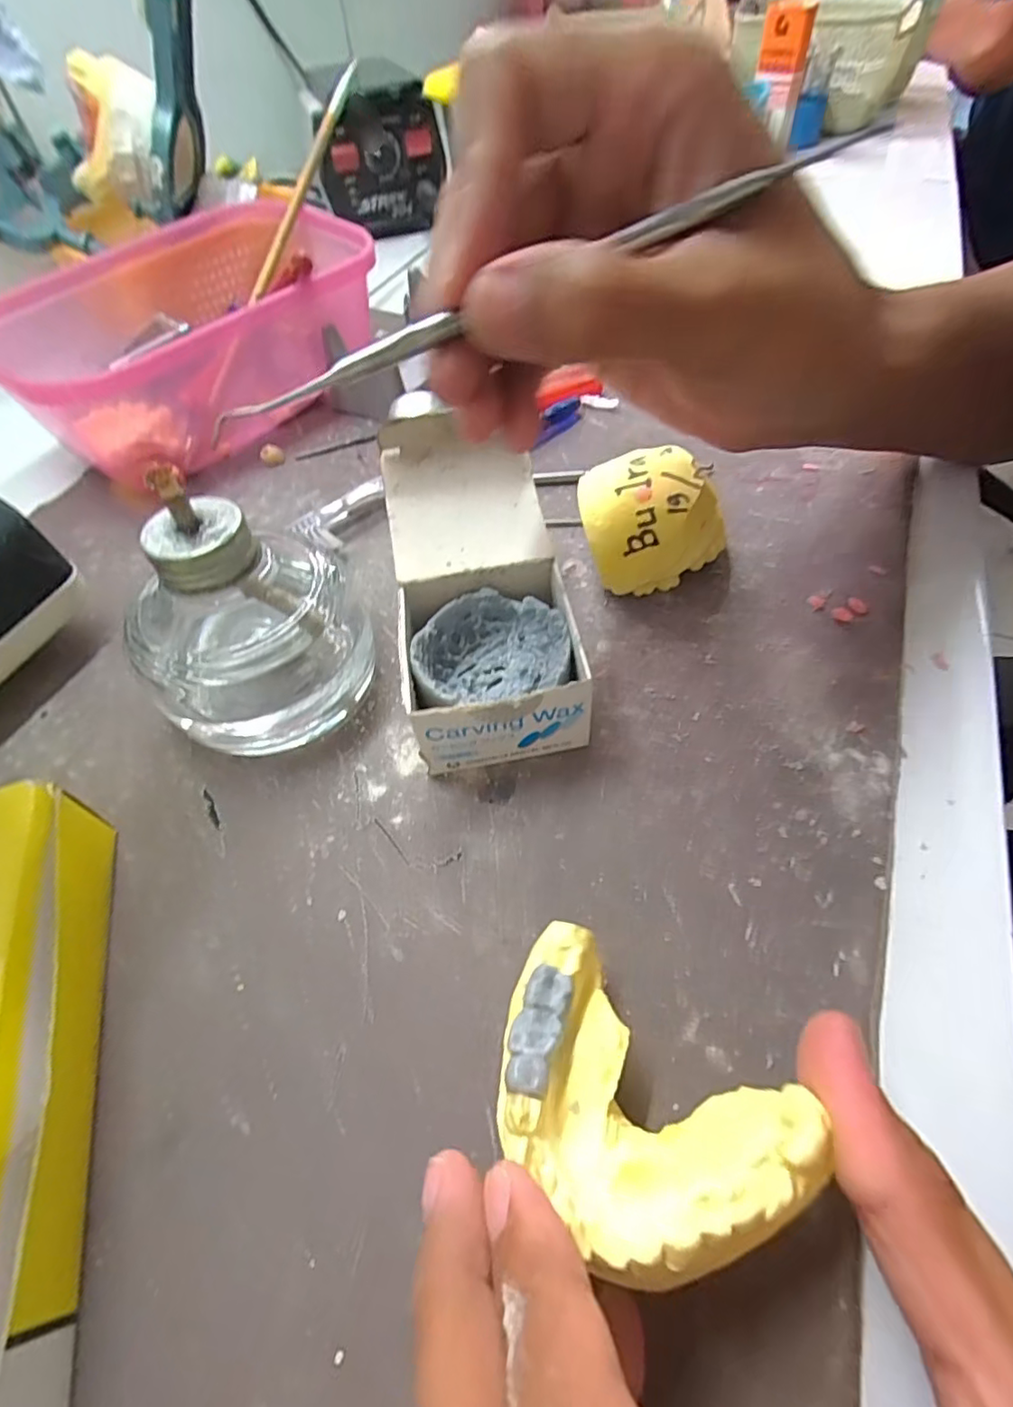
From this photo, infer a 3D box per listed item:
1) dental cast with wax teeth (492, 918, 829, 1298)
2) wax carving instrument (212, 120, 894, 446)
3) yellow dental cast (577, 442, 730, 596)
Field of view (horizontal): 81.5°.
[{"bbox_3d":[0.024,0.078,0.116,0.062,0.022,0.042,33,64,25],"label":"dental cast with wax teeth"},{"bbox_3d":[0.006,-0.093,0.130,0.159,0.006,0.005,-22,55,5],"label":"wax carving instrument"},{"bbox_3d":[0.058,-0.071,0.231,0.057,0.036,0.051,4,54,7],"label":"yellow dental cast"}]

